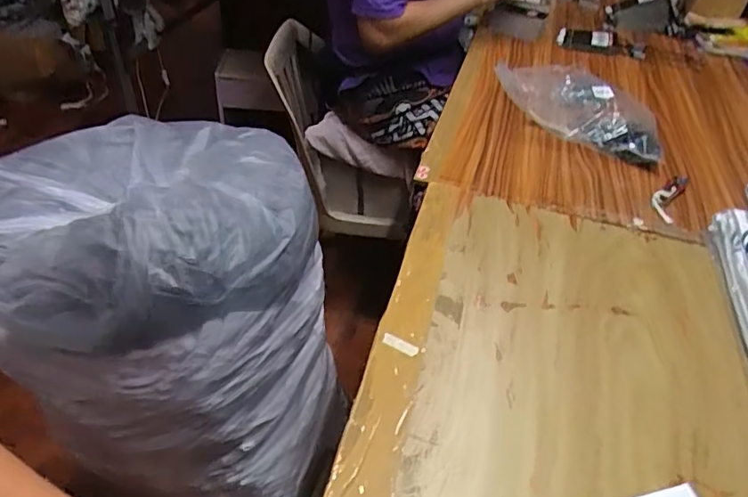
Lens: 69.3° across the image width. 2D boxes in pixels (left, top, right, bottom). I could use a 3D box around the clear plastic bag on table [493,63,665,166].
[{"bbox_3d":[0.319,-0.219,0.845,0.098,0.069,0.278,-27,51,-31],"label":"clear plastic bag on table"}]

